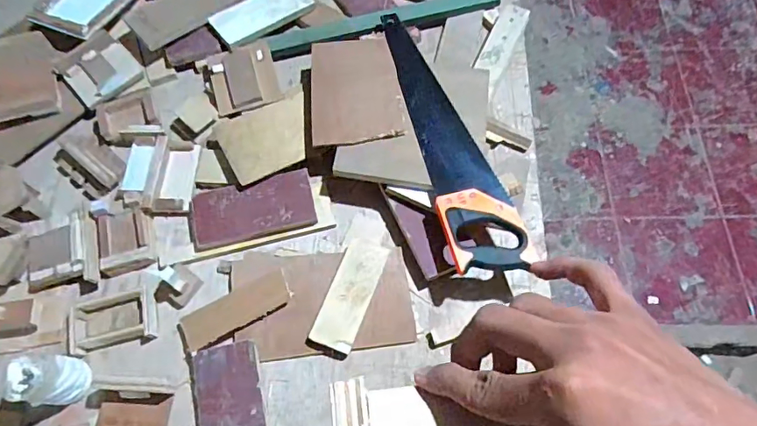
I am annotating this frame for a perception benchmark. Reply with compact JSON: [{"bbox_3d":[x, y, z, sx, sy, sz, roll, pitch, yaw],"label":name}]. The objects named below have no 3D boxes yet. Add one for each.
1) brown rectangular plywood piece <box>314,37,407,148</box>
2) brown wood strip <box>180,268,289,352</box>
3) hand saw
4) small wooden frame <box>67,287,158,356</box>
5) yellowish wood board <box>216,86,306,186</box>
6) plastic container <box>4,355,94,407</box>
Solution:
[{"bbox_3d":[-0.039,-0.211,0.836,0.147,0.010,0.232,-4,58,-5],"label":"brown rectangular plywood piece"},{"bbox_3d":[-0.213,0.143,0.739,0.162,0.006,0.054,-29,68,-9],"label":"brown wood strip"},{"bbox_3d":[0.116,-0.139,0.798,0.114,0.024,0.499,-12,67,-2],"label":"hand saw"},{"bbox_3d":[-0.400,0.161,0.741,0.128,0.031,0.081,-15,67,-3],"label":"small wooden frame"},{"bbox_3d":[-0.188,-0.137,0.852,0.158,0.017,0.149,-27,68,-8],"label":"yellowish wood board"},{"bbox_3d":[-0.452,0.226,0.671,0.062,0.109,0.065,7,67,7],"label":"plastic container"}]

